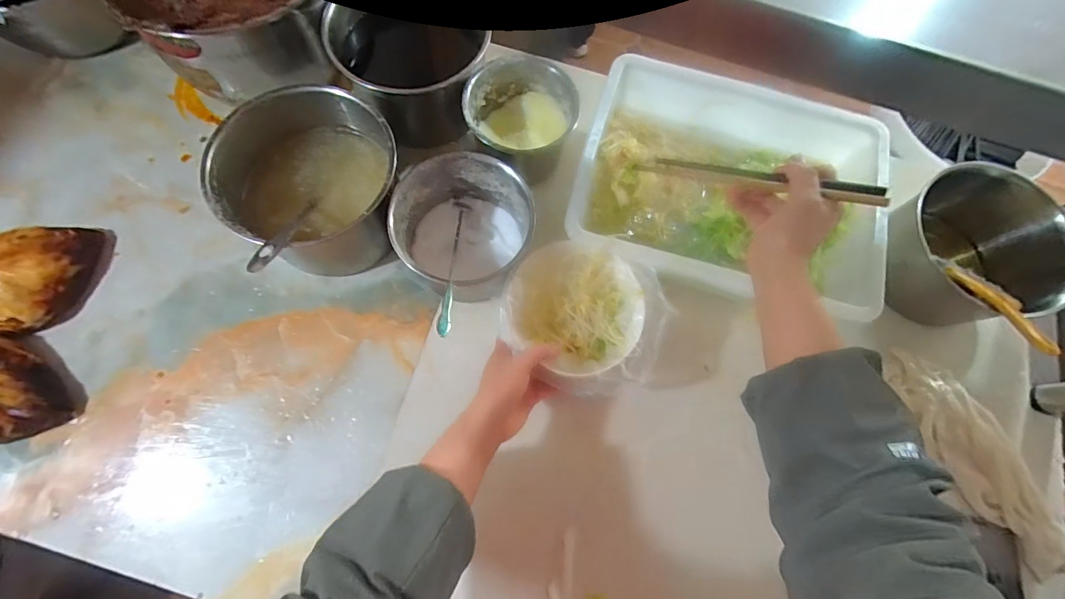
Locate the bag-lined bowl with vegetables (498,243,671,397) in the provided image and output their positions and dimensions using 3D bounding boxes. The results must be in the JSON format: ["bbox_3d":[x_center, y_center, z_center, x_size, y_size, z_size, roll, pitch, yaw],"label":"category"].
[{"bbox_3d":[0.053,0.019,0.510,0.180,0.057,0.158,21,72,4],"label":"bag-lined bowl with vegetables"}]

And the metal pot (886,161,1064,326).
[{"bbox_3d":[0.542,-0.055,0.565,0.185,0.115,0.184,0,73,-2],"label":"metal pot"}]

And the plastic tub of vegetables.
[{"bbox_3d":[0.240,-0.135,0.559,0.356,0.100,0.273,17,73,3],"label":"plastic tub of vegetables"}]

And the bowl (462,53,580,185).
[{"bbox_3d":[-0.013,-0.238,0.602,0.136,0.099,0.121,15,73,3],"label":"bowl"}]

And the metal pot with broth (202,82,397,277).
[{"bbox_3d":[-0.255,-0.134,0.549,0.196,0.123,0.190,0,73,-2],"label":"metal pot with broth"}]

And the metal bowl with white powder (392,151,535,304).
[{"bbox_3d":[-0.083,-0.082,0.547,0.151,0.101,0.148,0,73,-2],"label":"metal bowl with white powder"}]

